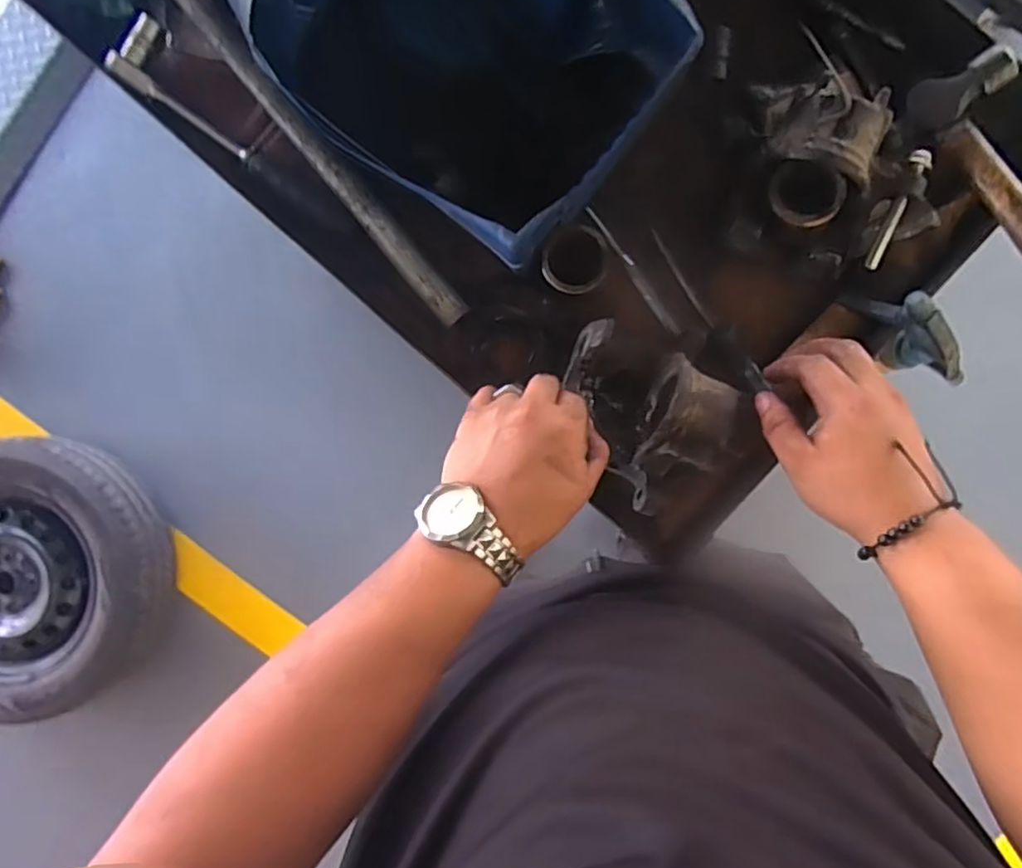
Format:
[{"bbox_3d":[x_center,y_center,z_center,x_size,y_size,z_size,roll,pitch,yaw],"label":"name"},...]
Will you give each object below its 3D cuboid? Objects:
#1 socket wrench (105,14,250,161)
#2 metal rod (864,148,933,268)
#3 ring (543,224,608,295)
[{"bbox_3d":[-0.255,-0.275,0.508,0.129,0.026,0.053,37,94,2],"label":"socket wrench"},{"bbox_3d":[0.286,-0.164,0.465,0.016,0.016,0.087,21,93,3],"label":"metal rod"},{"bbox_3d":[0.049,-0.133,0.483,0.049,0.005,0.051,0,106,-2],"label":"ring"}]

